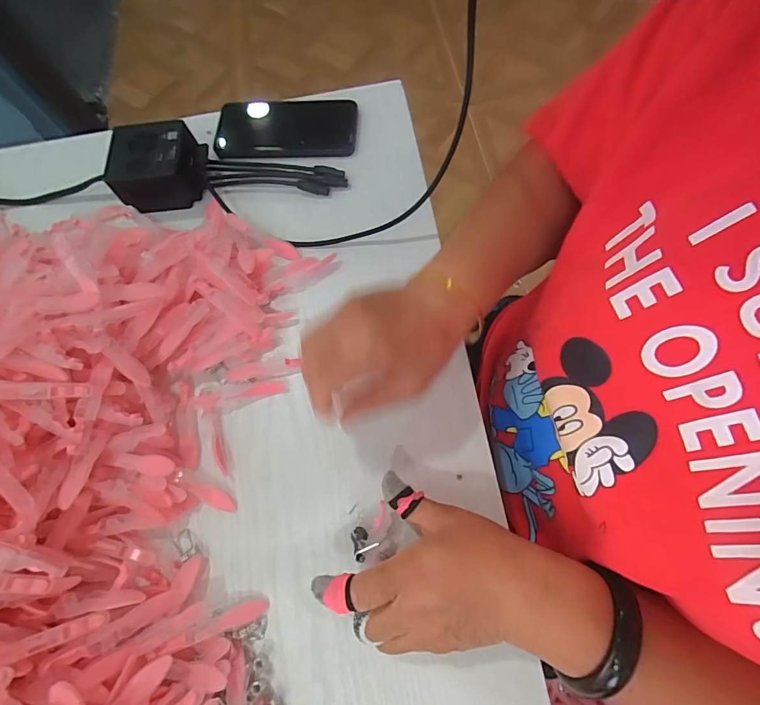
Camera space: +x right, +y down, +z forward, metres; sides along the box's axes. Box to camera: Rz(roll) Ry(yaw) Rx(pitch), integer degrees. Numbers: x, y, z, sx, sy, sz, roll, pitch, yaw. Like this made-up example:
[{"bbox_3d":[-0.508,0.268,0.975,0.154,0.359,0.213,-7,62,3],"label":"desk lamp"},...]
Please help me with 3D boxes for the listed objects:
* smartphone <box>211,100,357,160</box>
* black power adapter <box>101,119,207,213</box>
[{"bbox_3d":[-0.107,-0.250,0.454,0.159,0.009,0.084,-2,68,3],"label":"smartphone"},{"bbox_3d":[-0.227,-0.193,0.421,0.085,0.051,0.069,-4,71,4],"label":"black power adapter"}]

